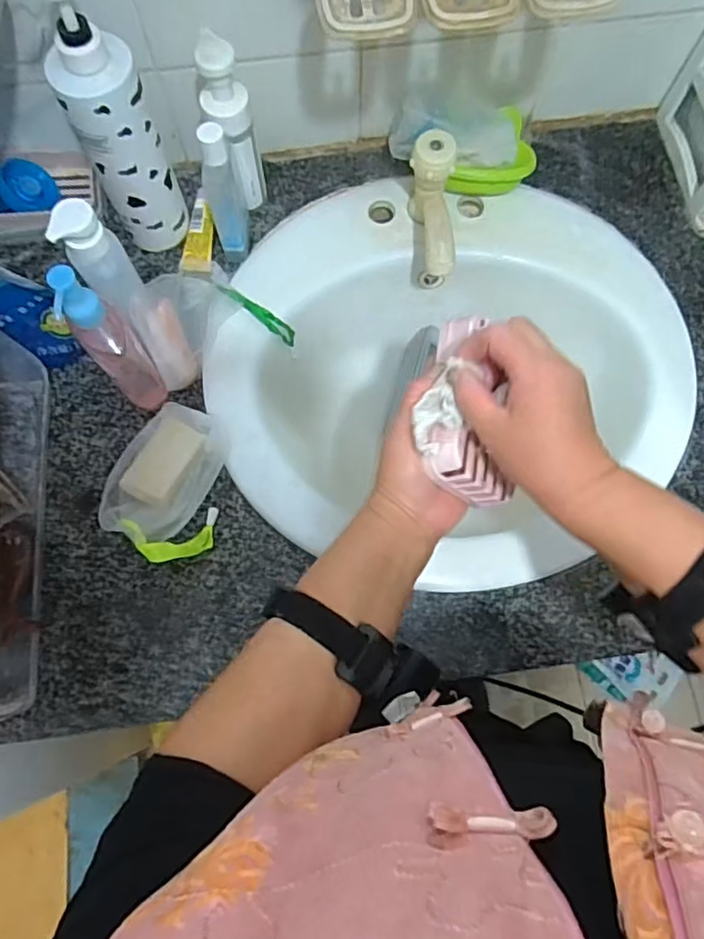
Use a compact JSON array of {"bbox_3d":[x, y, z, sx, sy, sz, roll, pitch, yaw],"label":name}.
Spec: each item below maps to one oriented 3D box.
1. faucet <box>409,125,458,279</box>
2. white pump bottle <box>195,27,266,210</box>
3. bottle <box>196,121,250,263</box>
[{"bbox_3d":[0.079,-0.247,0.604,0.047,0.106,0.121,6,74,1],"label":"faucet"},{"bbox_3d":[-0.117,-0.324,0.589,0.046,0.177,0.039,38,77,10],"label":"white pump bottle"},{"bbox_3d":[-0.124,-0.267,0.592,0.027,0.141,0.057,-5,74,-2],"label":"bottle"}]

